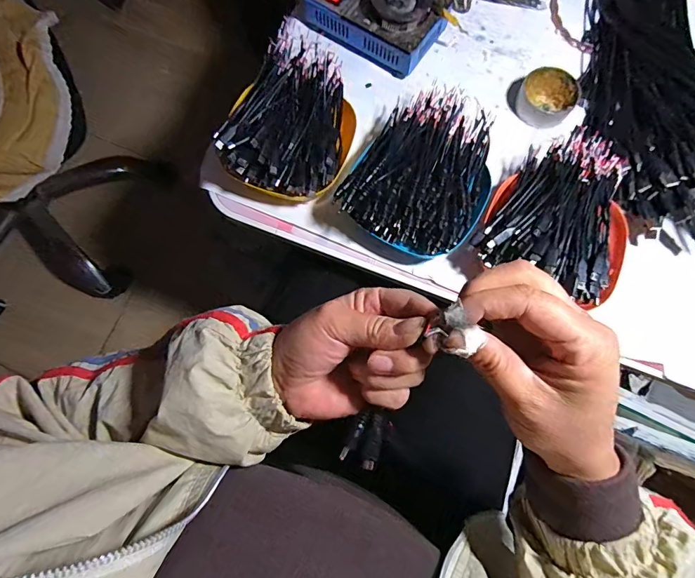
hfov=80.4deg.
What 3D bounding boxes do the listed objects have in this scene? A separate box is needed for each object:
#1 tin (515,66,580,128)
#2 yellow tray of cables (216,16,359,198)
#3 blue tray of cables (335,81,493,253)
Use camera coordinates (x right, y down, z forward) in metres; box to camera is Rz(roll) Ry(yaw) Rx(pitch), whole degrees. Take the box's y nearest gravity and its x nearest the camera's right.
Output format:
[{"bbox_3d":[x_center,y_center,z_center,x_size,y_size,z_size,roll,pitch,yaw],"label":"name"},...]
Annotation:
[{"bbox_3d":[0.232,-0.224,0.479,0.062,0.027,0.058,0,76,1],"label":"tin"},{"bbox_3d":[-0.055,-0.186,0.449,0.129,0.056,0.179,20,78,6],"label":"yellow tray of cables"},{"bbox_3d":[0.086,-0.123,0.428,0.130,0.061,0.177,31,79,8],"label":"blue tray of cables"}]

